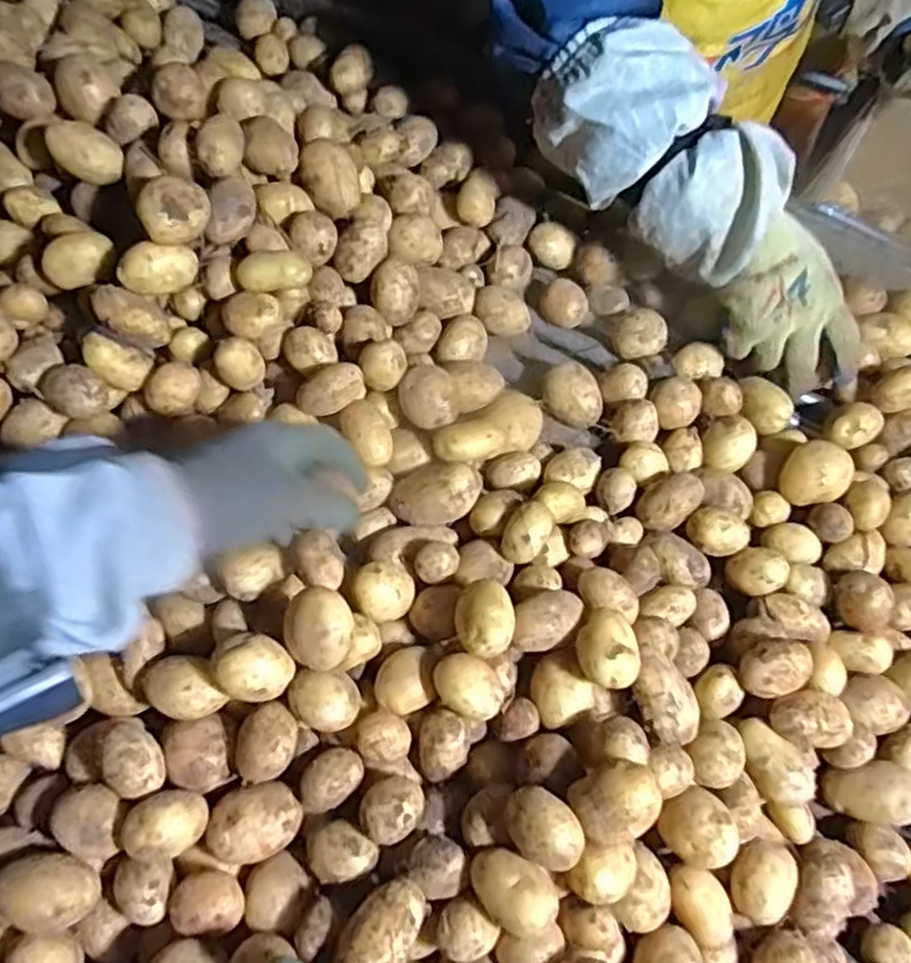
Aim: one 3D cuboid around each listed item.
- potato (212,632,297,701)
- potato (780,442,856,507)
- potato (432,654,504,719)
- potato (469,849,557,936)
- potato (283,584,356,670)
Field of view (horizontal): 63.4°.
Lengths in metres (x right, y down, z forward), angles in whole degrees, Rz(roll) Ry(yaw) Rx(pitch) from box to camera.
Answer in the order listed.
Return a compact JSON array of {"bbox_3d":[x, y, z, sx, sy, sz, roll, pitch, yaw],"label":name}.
[{"bbox_3d":[-0.128,0.122,0.474,0.044,0.044,0.039,-23,67,-14],"label":"potato"},{"bbox_3d":[0.302,-0.005,0.618,0.050,0.042,0.049,2,64,-3],"label":"potato"},{"bbox_3d":[0.009,0.134,0.482,0.046,0.032,0.038,18,64,5],"label":"potato"},{"bbox_3d":[0.033,0.236,0.425,0.050,0.034,0.036,25,65,8],"label":"potato"},{"bbox_3d":[-0.088,0.098,0.477,0.044,0.049,0.047,2,64,-3],"label":"potato"}]

